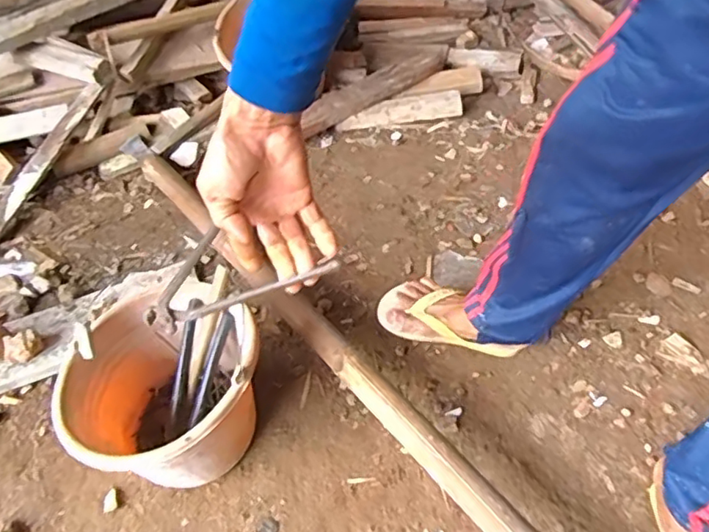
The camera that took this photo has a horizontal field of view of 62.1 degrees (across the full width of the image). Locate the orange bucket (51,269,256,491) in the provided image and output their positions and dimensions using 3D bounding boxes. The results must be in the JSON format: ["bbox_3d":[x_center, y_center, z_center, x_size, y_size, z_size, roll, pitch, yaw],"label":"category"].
[{"bbox_3d":[-0.259,0.182,0.855,0.257,0.203,0.259,-4,48,4],"label":"orange bucket"}]

